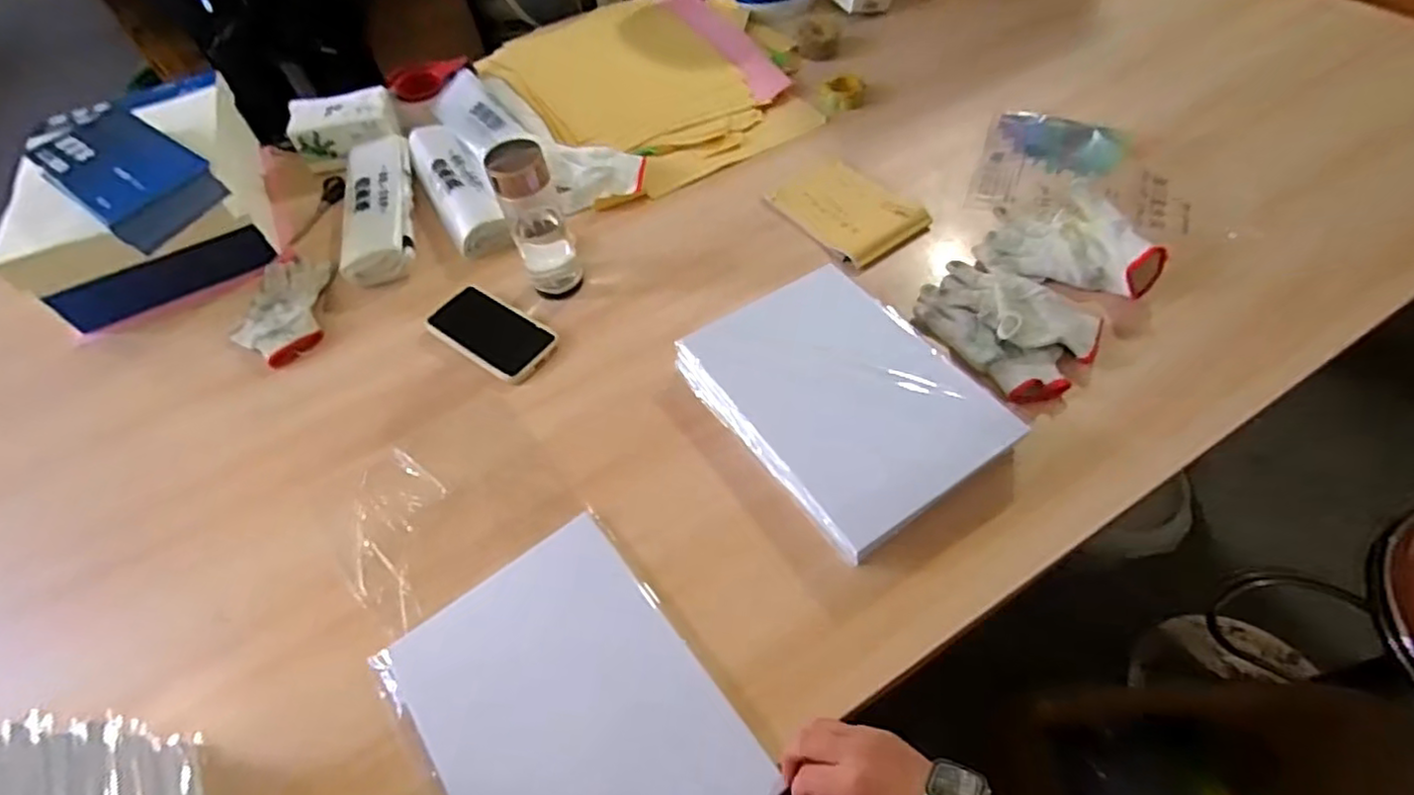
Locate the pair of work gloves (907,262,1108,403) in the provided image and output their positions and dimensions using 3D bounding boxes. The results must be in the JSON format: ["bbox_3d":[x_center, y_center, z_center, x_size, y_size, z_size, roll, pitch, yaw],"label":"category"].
[{"bbox_3d":[0.337,-0.091,0.740,0.147,0.033,0.193,-30,57,-15],"label":"pair of work gloves"}]

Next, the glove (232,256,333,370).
[{"bbox_3d":[-0.555,-0.120,0.862,0.104,0.023,0.196,-15,54,-5],"label":"glove"}]

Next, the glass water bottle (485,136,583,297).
[{"bbox_3d":[-0.202,-0.209,0.785,0.064,0.179,0.058,-24,56,-11],"label":"glass water bottle"}]

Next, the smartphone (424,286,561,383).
[{"bbox_3d":[-0.261,-0.079,0.800,0.168,0.010,0.083,28,62,23],"label":"smartphone"}]

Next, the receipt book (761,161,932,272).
[{"bbox_3d":[0.190,-0.258,0.895,0.143,0.010,0.193,-33,58,-17],"label":"receipt book"}]

